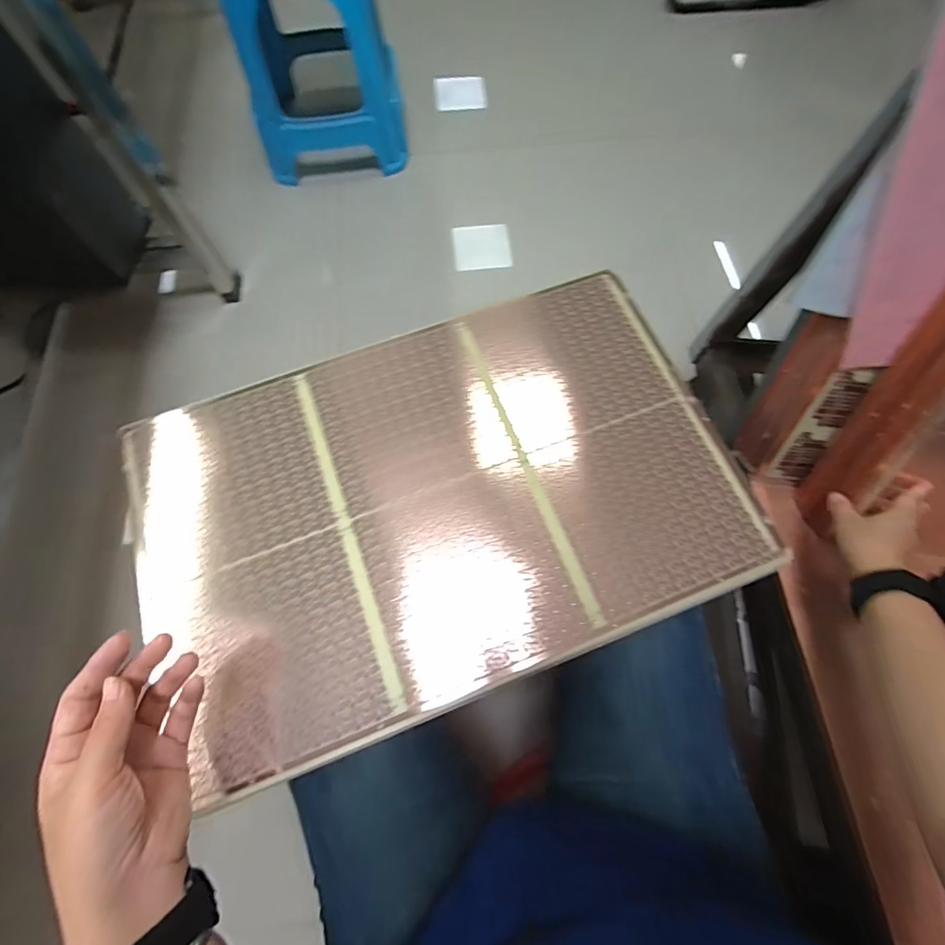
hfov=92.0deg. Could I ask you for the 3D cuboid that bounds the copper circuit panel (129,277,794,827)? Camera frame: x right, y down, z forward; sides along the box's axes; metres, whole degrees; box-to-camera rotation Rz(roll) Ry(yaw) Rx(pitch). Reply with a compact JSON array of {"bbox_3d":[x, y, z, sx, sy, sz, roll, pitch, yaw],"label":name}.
[{"bbox_3d":[-0.031,0.018,0.417,0.519,0.011,0.334,-20,72,-7],"label":"copper circuit panel"}]

